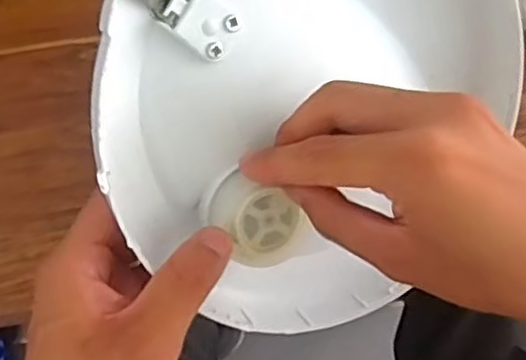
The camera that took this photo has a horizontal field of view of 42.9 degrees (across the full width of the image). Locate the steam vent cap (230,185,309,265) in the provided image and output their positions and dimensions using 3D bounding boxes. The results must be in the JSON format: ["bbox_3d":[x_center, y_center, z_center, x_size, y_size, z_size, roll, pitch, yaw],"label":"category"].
[{"bbox_3d":[0.000,0.020,0.295,0.033,0.013,0.034,-23,110,-22],"label":"steam vent cap"}]

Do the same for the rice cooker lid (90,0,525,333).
[{"bbox_3d":[0.021,-0.042,0.306,0.203,0.065,0.197,-48,119,-2],"label":"rice cooker lid"}]

